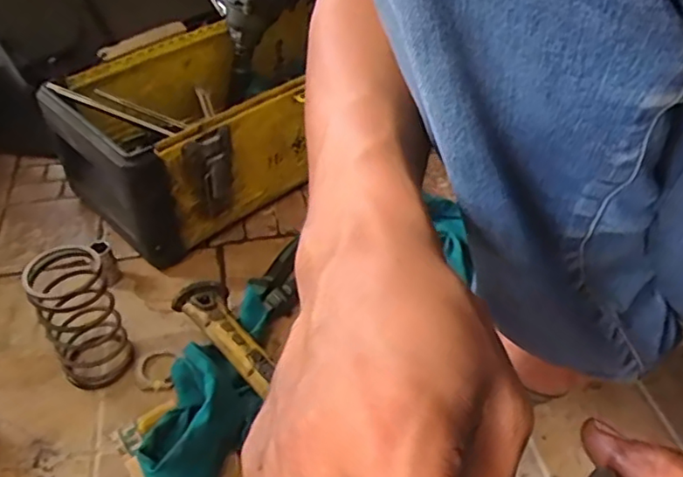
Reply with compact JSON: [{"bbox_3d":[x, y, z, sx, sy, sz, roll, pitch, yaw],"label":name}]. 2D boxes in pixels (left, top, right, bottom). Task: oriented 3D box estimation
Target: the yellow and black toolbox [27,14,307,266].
[{"bbox_3d":[-0.158,-0.103,0.617,0.201,0.129,0.219,31,52,30],"label":"yellow and black toolbox"}]

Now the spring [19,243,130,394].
[{"bbox_3d":[-0.192,0.058,0.457,0.050,0.105,0.049,-26,48,-25],"label":"spring"}]

